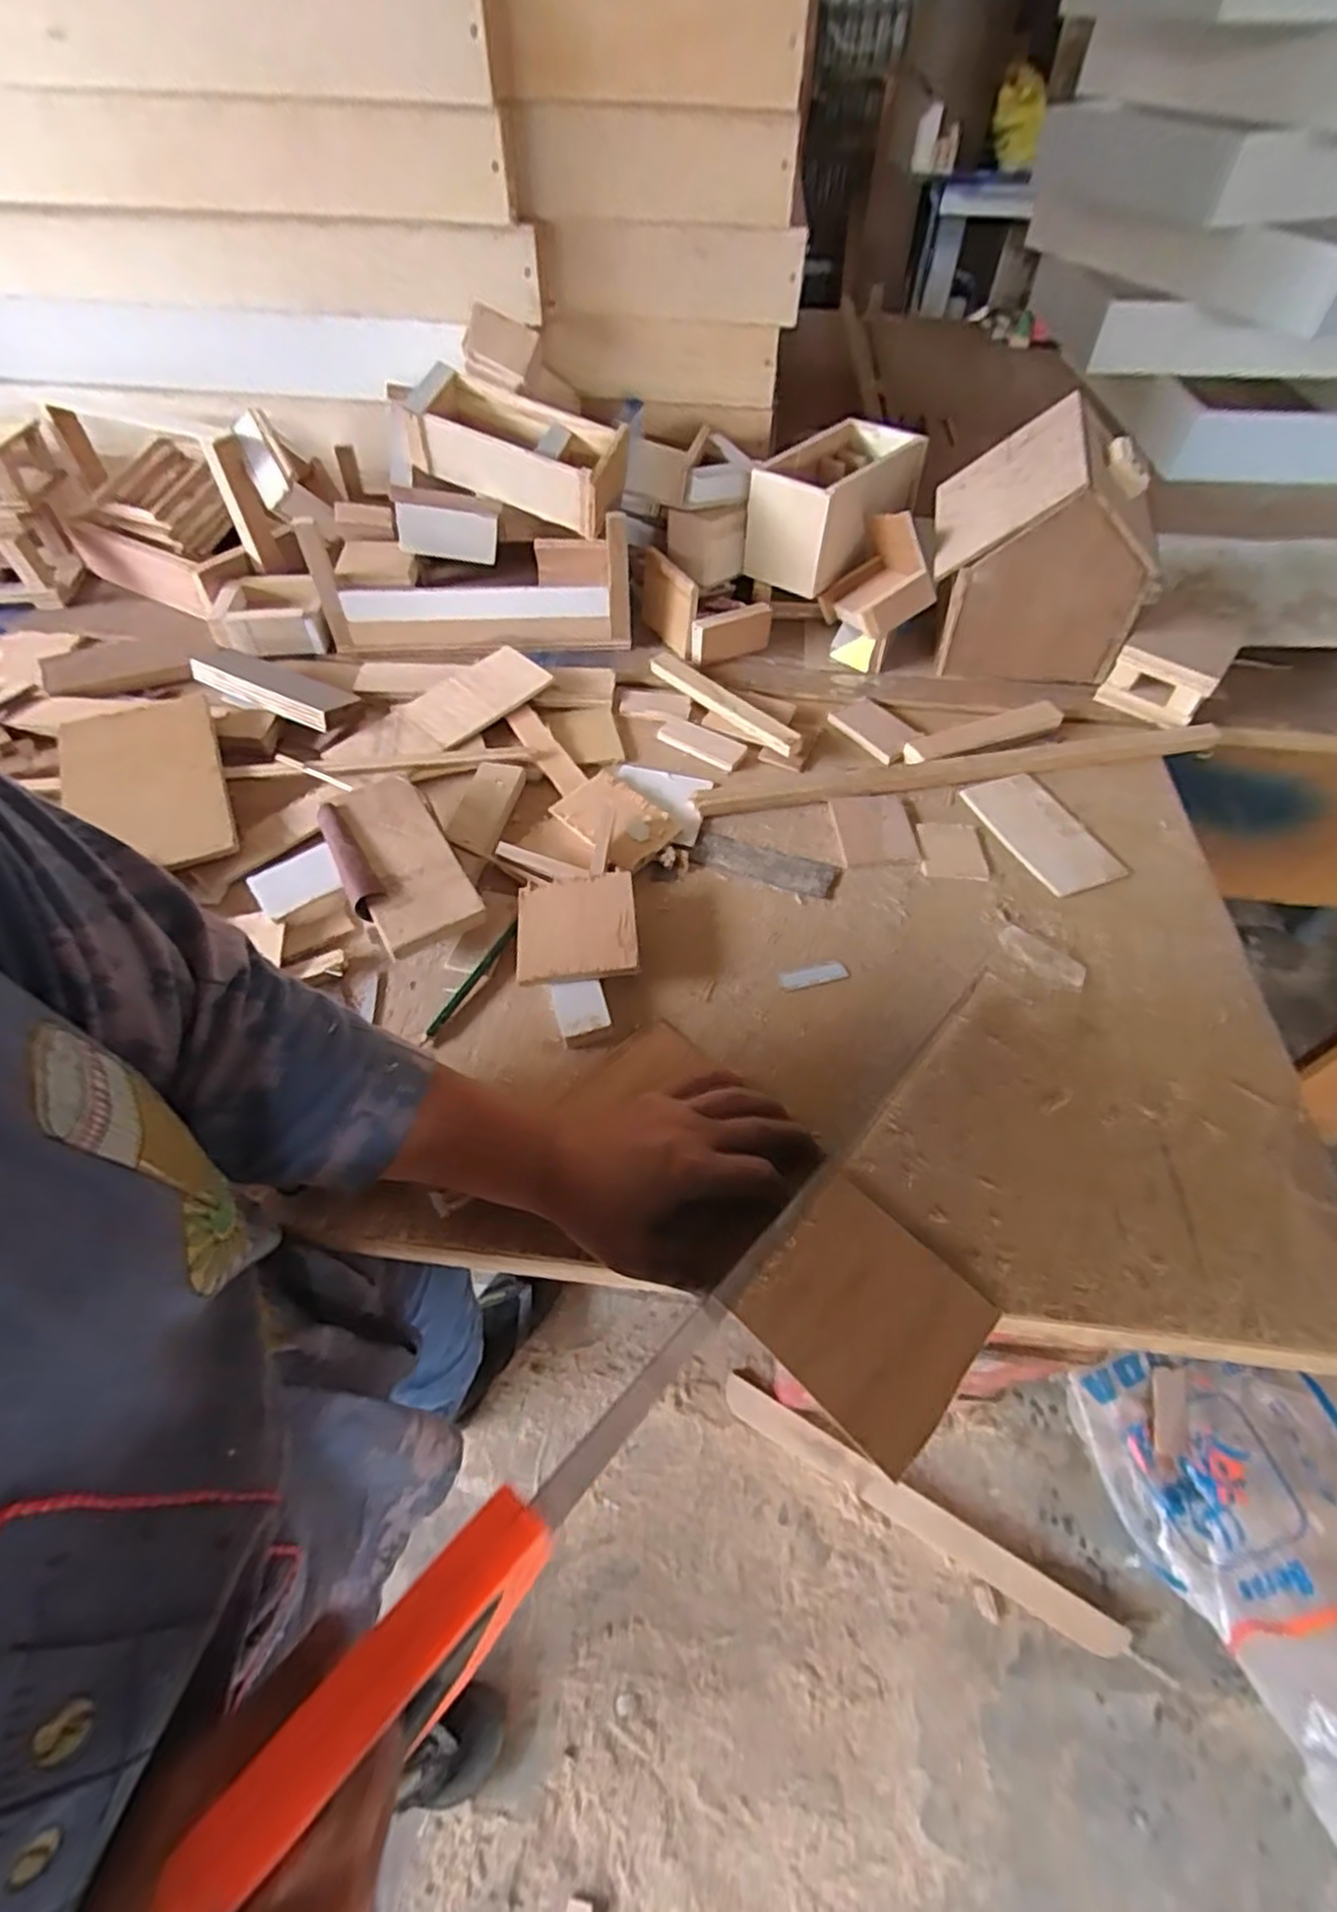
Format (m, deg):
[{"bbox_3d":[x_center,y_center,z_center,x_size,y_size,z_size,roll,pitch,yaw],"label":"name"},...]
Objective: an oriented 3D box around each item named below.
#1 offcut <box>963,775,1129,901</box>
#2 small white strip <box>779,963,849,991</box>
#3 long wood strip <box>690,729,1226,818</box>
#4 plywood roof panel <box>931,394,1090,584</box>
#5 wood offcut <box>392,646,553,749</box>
[{"bbox_3d":[0.302,-0.102,0.599,0.073,0.007,0.126,-20,55,-16],"label":"offcut"},{"bbox_3d":[0.102,0.013,0.518,0.049,0.004,0.013,-12,53,-10],"label":"small white strip"},{"bbox_3d":[0.261,-0.167,0.640,0.479,0.013,0.039,-8,53,-7],"label":"long wood strip"},{"bbox_3d":[0.294,-0.412,0.644,0.128,0.009,0.148,-20,48,42],"label":"plywood roof panel"},{"bbox_3d":[-0.177,-0.238,0.667,0.121,0.006,0.080,-42,61,-19],"label":"wood offcut"}]

